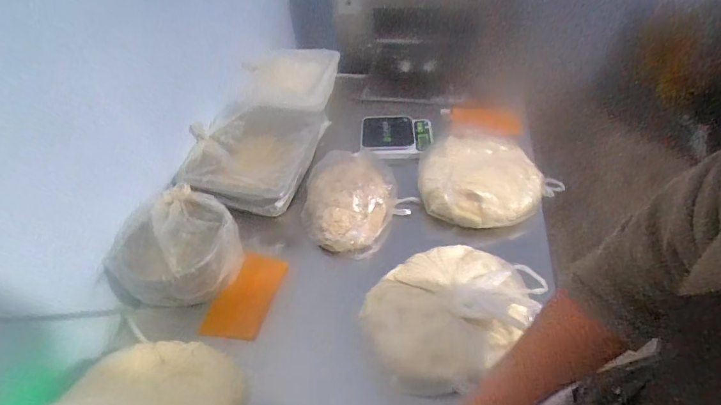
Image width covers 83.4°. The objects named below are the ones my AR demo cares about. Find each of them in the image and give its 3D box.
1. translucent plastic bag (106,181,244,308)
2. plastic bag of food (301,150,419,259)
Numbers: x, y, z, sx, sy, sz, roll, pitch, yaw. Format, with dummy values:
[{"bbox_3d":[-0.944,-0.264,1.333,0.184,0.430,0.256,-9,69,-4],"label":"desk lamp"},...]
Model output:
[{"bbox_3d":[-0.347,0.097,0.779,0.189,0.143,0.216,18,49,20],"label":"translucent plastic bag"},{"bbox_3d":[-0.008,-0.010,0.920,0.248,0.077,0.276,-8,46,-4],"label":"plastic bag of food"}]

